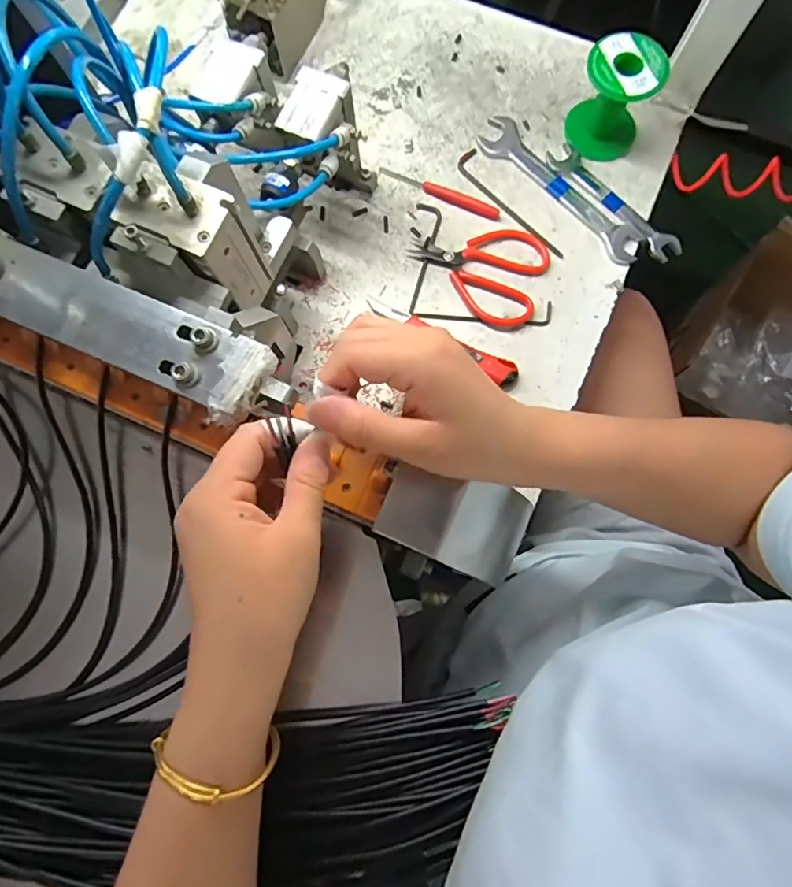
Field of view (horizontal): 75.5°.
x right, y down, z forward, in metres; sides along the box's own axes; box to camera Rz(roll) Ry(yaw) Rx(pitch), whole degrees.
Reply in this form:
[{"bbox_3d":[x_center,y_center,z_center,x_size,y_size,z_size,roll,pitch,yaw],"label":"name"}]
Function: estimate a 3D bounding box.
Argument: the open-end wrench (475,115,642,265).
[{"bbox_3d":[0.157,-0.246,0.494,0.041,0.004,0.193,-42,81,-6],"label":"open-end wrench"}]

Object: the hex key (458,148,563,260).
[{"bbox_3d":[0.108,-0.228,0.490,0.023,0.004,0.142,-36,81,-5],"label":"hex key"}]

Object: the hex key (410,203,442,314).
[{"bbox_3d":[0.029,-0.177,0.484,0.023,0.005,0.113,3,79,2],"label":"hex key"}]

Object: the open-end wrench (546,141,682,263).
[{"bbox_3d":[0.208,-0.232,0.488,0.032,0.007,0.154,-41,81,-6],"label":"open-end wrench"}]

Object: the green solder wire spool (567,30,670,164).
[{"bbox_3d":[0.201,-0.318,0.471,0.069,0.074,0.058,23,81,5],"label":"green solder wire spool"}]

